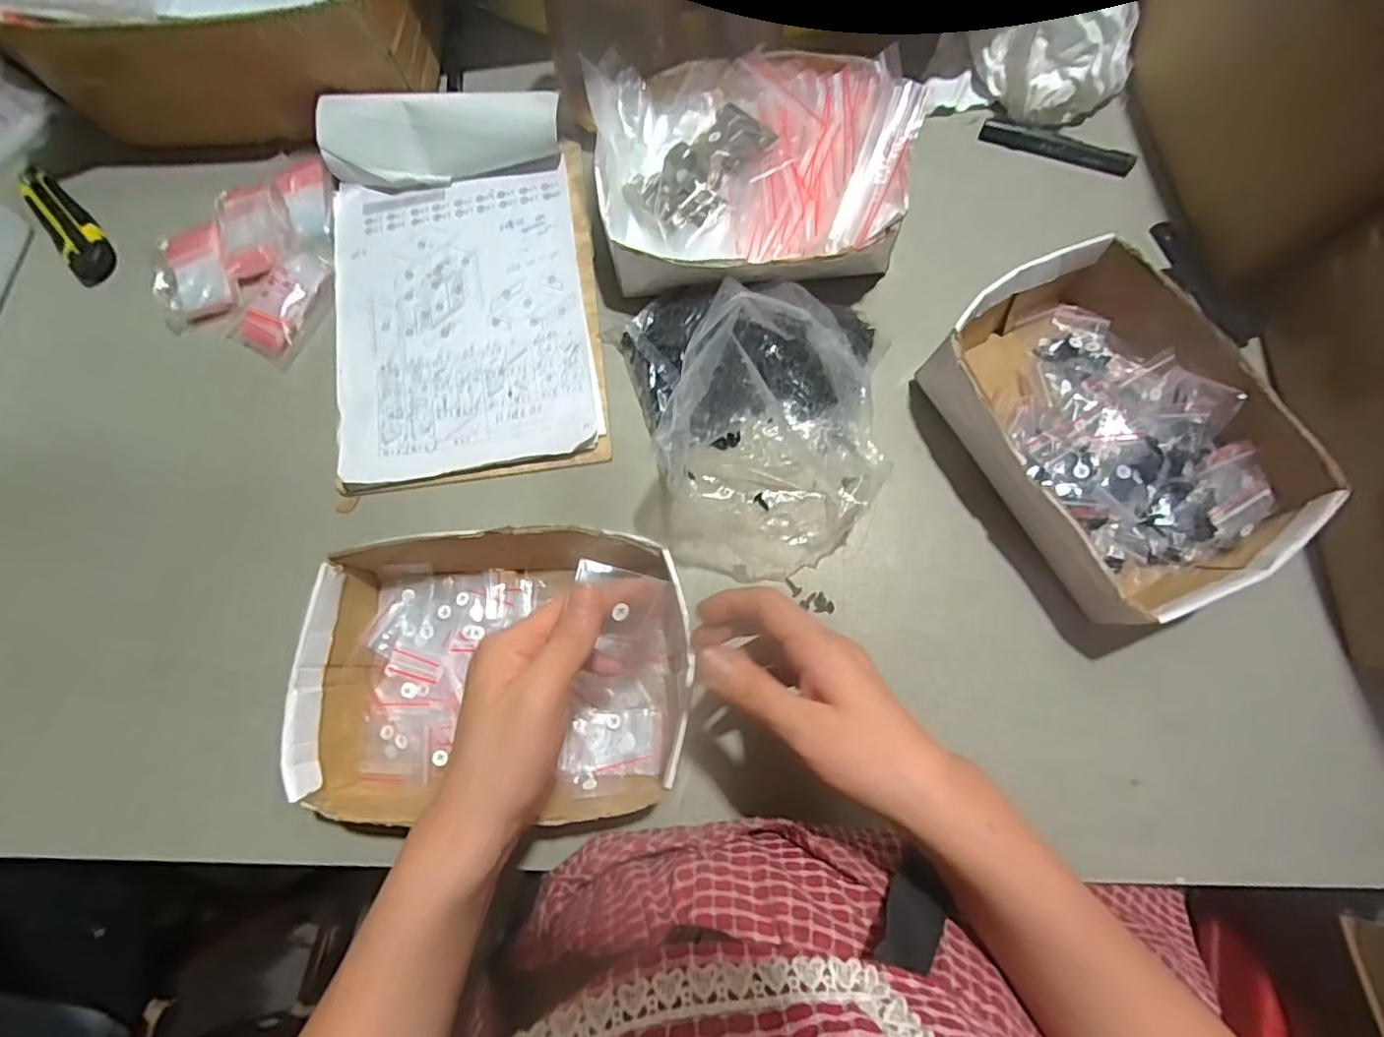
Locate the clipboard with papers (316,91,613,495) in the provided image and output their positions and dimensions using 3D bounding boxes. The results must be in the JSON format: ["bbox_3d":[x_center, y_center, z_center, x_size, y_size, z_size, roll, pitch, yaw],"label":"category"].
[{"bbox_3d":[-0.196,-0.195,0.491,0.220,0.053,0.325,-7,76,1],"label":"clipboard with papers"}]

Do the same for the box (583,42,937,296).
[{"bbox_3d":[0.047,-0.289,0.480,0.245,0.084,0.207,-8,77,-1],"label":"box"}]

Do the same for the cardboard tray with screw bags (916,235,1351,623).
[{"bbox_3d":[0.305,-0.067,0.436,0.179,0.069,0.253,-31,79,-6],"label":"cardboard tray with screw bags"}]

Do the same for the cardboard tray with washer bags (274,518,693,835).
[{"bbox_3d":[-0.127,0.106,0.405,0.247,0.071,0.186,-2,76,2],"label":"cardboard tray with washer bags"}]

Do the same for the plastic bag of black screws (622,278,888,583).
[{"bbox_3d":[0.048,-0.078,0.425,0.196,0.103,0.231,-1,77,1],"label":"plastic bag of black screws"}]

